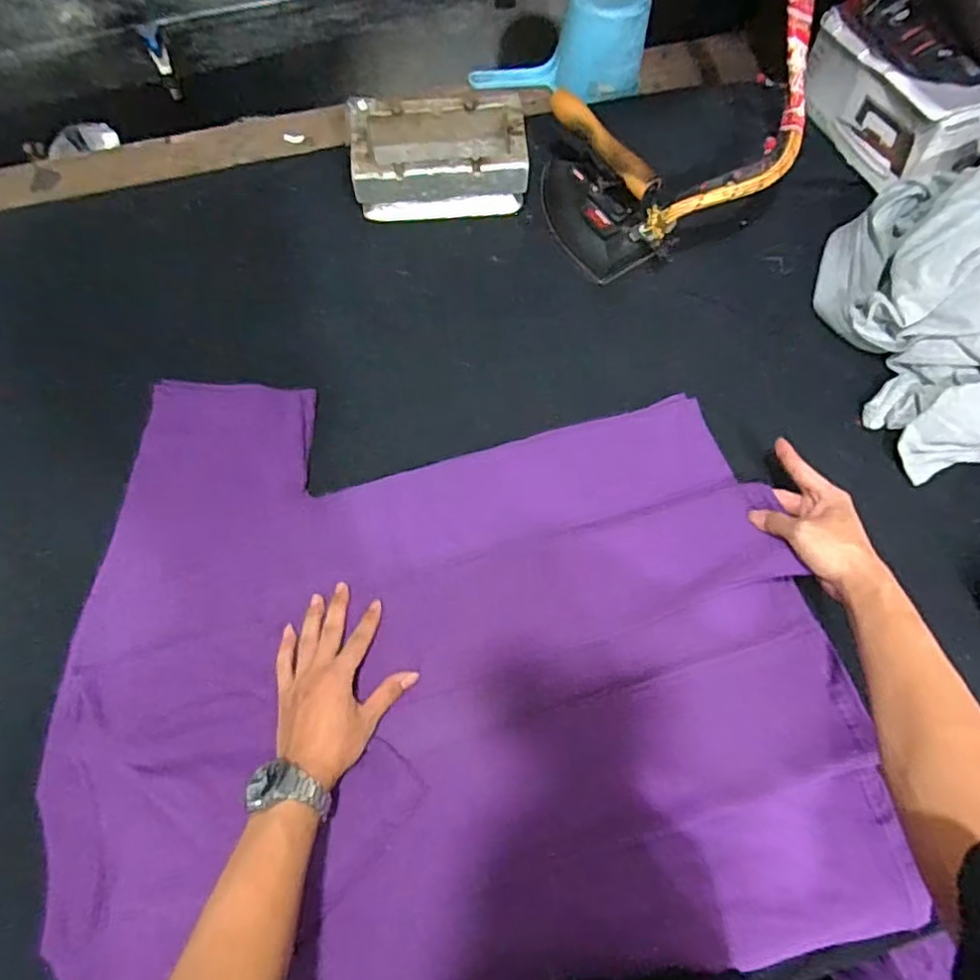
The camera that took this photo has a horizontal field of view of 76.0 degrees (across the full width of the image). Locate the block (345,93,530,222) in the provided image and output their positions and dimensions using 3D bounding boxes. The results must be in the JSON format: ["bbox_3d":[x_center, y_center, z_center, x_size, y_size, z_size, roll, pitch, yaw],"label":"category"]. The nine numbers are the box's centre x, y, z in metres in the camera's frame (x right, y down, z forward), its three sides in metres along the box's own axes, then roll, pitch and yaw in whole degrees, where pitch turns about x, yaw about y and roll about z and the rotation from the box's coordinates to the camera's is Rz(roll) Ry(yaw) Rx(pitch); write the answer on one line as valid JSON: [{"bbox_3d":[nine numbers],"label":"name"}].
[{"bbox_3d":[-0.066,-0.428,0.821,0.220,0.091,0.127,-5,70,-3],"label":"block"}]

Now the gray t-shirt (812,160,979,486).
[{"bbox_3d":[0.508,-0.197,0.682,0.205,0.156,0.328,7,70,2],"label":"gray t-shirt"}]

